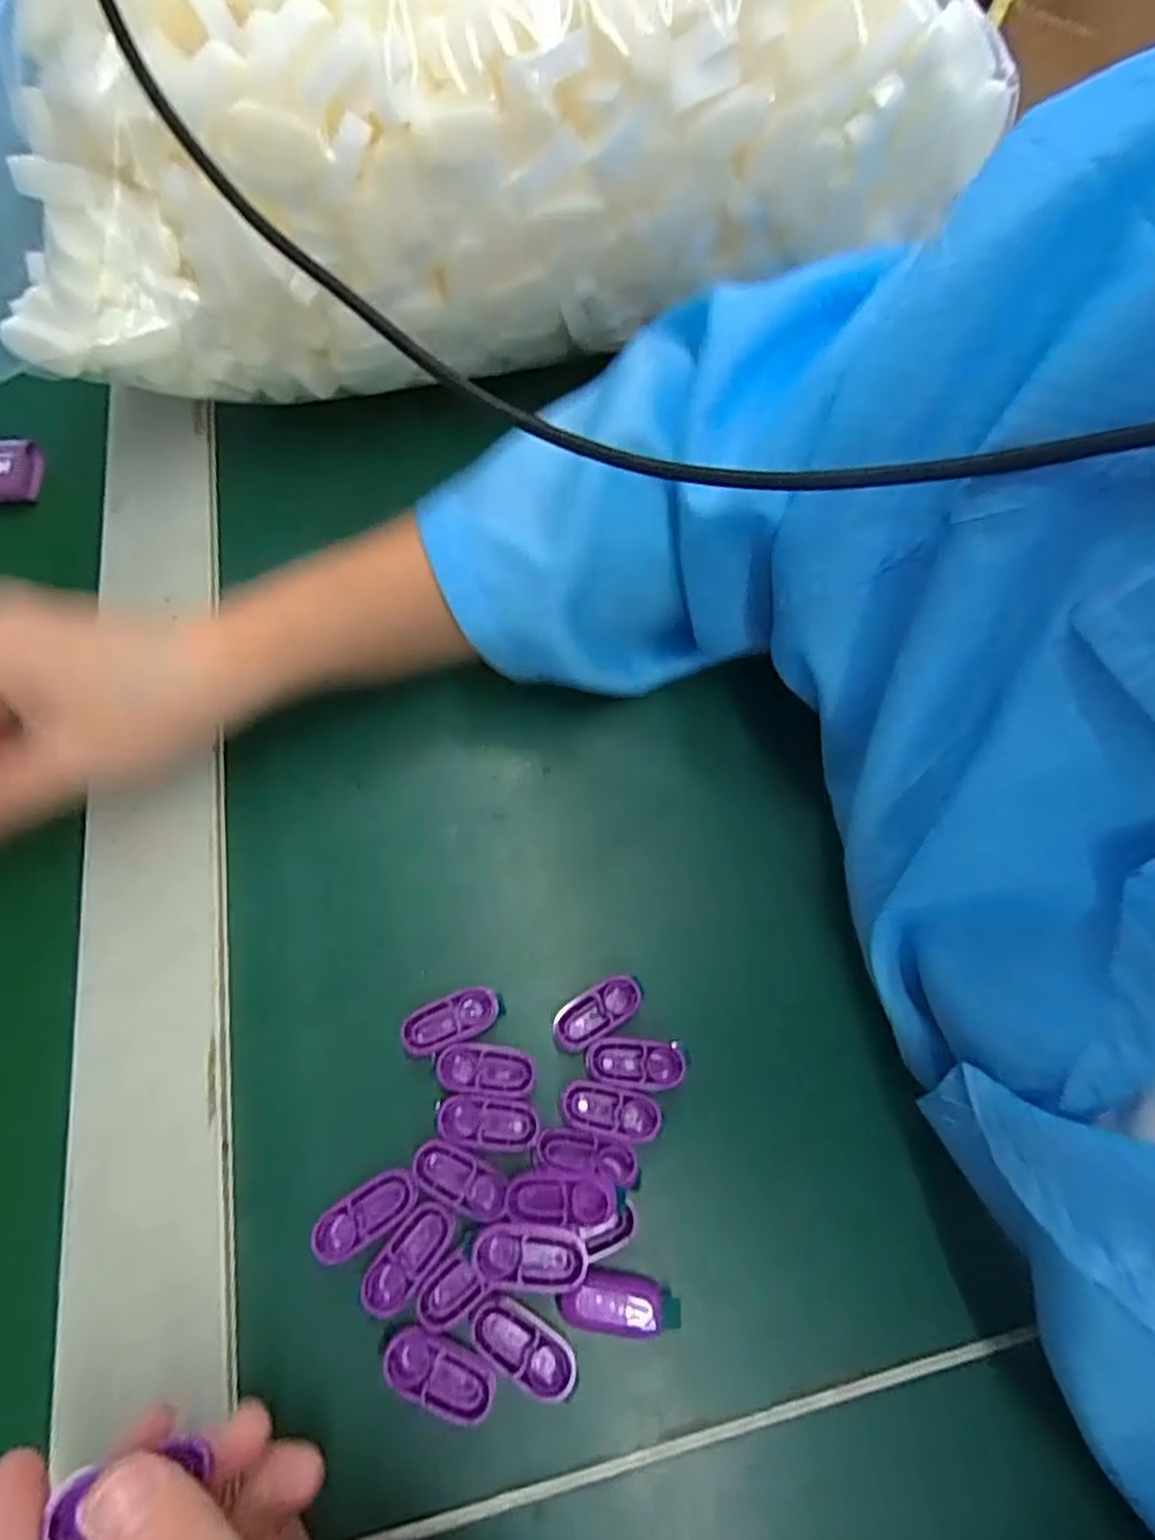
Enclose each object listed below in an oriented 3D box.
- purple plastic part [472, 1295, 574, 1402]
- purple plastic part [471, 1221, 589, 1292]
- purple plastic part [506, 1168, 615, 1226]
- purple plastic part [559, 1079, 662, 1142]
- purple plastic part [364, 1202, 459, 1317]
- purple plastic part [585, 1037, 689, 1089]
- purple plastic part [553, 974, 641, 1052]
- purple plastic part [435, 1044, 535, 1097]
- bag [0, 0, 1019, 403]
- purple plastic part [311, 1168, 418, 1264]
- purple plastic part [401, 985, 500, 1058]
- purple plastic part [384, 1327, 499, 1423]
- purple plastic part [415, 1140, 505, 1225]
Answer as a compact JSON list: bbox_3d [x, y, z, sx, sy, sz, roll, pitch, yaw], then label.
[{"bbox_3d":[-0.016,0.173,0.224,0.033,0.007,0.016,26,66,9],"label":"purple plastic part"},{"bbox_3d":[-0.014,0.149,0.230,0.034,0.013,0.016,3,65,-2],"label":"purple plastic part"},{"bbox_3d":[-0.005,0.135,0.238,0.033,0.011,0.015,4,65,-1],"label":"purple plastic part"},{"bbox_3d":[0.011,0.116,0.255,0.034,0.006,0.015,12,65,3],"label":"purple plastic part"},{"bbox_3d":[-0.052,0.151,0.232,0.015,0.004,0.033,38,69,14],"label":"purple plastic part"},{"bbox_3d":[0.020,0.103,0.263,0.034,0.007,0.016,4,65,-1],"label":"purple plastic part"},{"bbox_3d":[0.007,0.086,0.267,0.035,0.004,0.015,-32,70,-16],"label":"purple plastic part"},{"bbox_3d":[-0.032,0.102,0.256,0.033,0.004,0.016,6,65,0],"label":"purple plastic part"},{"bbox_3d":[-0.049,-0.273,0.306,0.414,0.172,0.172,-10,66,-8],"label":"bag"},{"bbox_3d":[-0.067,0.140,0.237,0.033,0.005,0.015,-30,70,-16],"label":"purple plastic part"},{"bbox_3d":[-0.045,0.089,0.266,0.034,0.007,0.016,-22,68,-13],"label":"purple plastic part"},{"bbox_3d":[-0.041,0.178,0.221,0.034,0.007,0.015,20,65,7],"label":"purple plastic part"},{"bbox_3d":[-0.038,0.132,0.241,0.032,0.004,0.016,24,66,8],"label":"purple plastic part"}]

